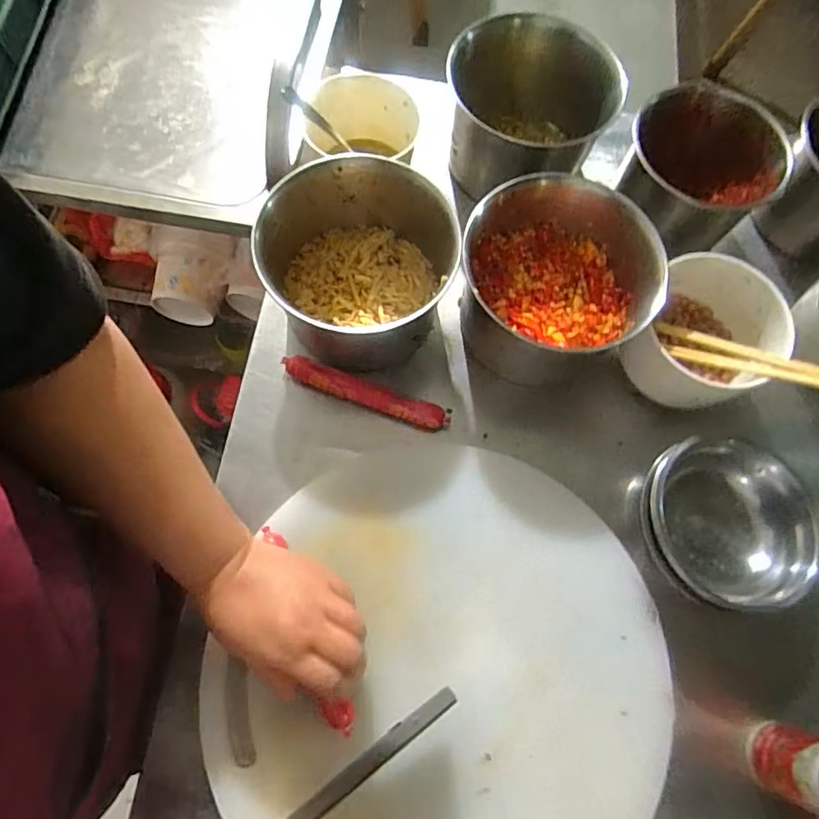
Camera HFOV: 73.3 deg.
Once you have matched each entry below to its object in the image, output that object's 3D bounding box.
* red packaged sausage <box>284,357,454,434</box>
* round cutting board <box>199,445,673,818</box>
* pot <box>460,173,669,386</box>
[{"bbox_3d":[-0.043,-0.015,0.545,0.170,0.020,0.022,20,70,5],"label":"red packaged sausage"},{"bbox_3d":[0.034,0.223,0.463,0.354,0.027,0.380,1,70,-2],"label":"round cutting board"},{"bbox_3d":[0.136,-0.123,0.541,0.156,0.124,0.168,1,70,-2],"label":"pot"}]

